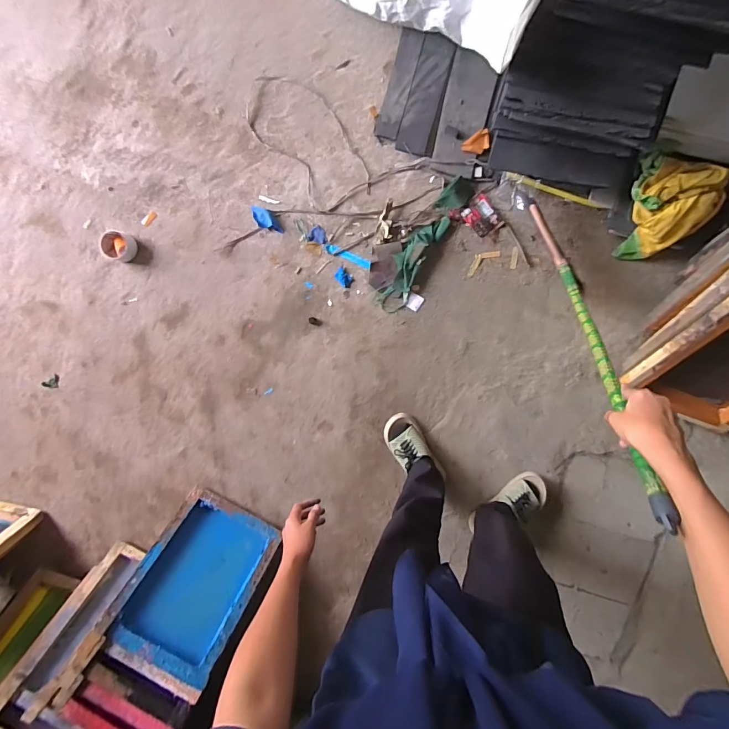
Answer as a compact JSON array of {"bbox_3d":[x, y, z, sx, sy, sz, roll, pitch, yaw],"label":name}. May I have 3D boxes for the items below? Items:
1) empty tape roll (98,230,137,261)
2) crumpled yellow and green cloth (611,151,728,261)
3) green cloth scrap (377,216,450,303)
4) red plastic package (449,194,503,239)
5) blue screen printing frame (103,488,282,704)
[{"bbox_3d":[-0.716,-0.345,1.164,0.094,0.054,0.086,15,96,2],"label":"empty tape roll"},{"bbox_3d":[0.720,-0.390,0.988,0.166,0.194,0.223,-29,93,5],"label":"crumpled yellow and green cloth"},{"bbox_3d":[0.134,-0.293,1.114,0.083,0.037,0.272,29,96,1],"label":"green cloth scrap"},{"bbox_3d":[0.307,-0.399,1.091,0.113,0.021,0.104,-33,92,6],"label":"red plastic package"},{"bbox_3d":[-0.458,0.599,1.098,0.301,0.044,0.434,34,53,-8],"label":"blue screen printing frame"}]

